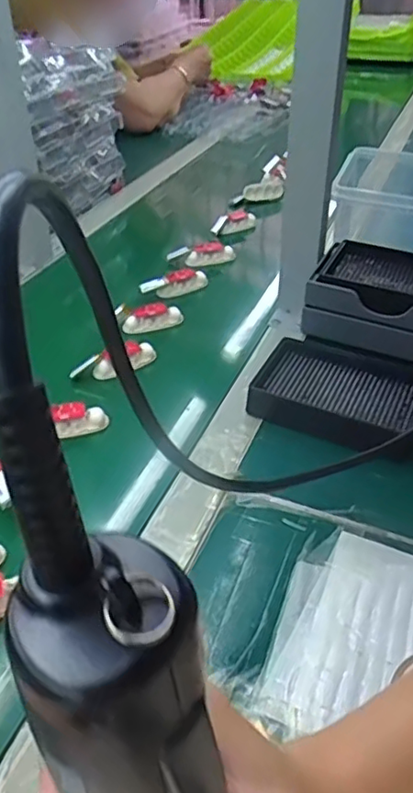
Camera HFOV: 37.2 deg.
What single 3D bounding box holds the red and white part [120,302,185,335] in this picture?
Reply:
[{"bbox_3d":[-0.057,-0.085,0.666,0.065,0.027,0.020,-17,42,-20],"label":"red and white part"}]

